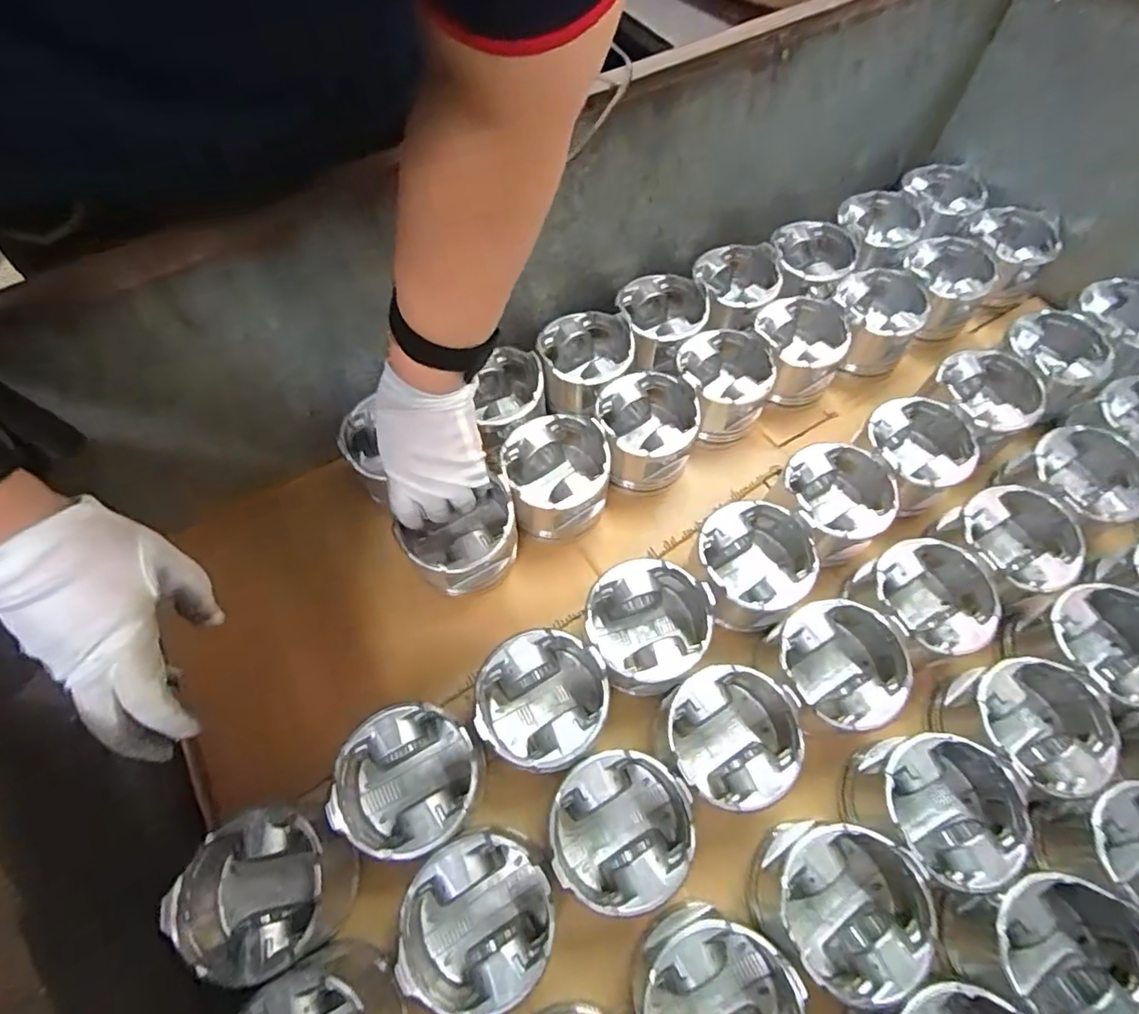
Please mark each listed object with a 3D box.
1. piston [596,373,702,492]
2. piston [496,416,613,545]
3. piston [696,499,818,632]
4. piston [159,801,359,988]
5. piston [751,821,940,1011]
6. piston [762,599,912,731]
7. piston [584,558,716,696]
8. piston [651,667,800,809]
[{"bbox_3d":[0.076,-0.074,0.585,0.093,0.098,0.093,0,63,0],"label":"piston"},{"bbox_3d":[-0.012,-0.029,0.553,0.094,0.092,0.096,0,63,0],"label":"piston"},{"bbox_3d":[0.159,0.051,0.511,0.094,0.075,0.099,0,63,0],"label":"piston"},{"bbox_3d":[-0.212,0.267,0.407,0.109,0.074,0.096,-7,63,-3],"label":"piston"},{"bbox_3d":[0.189,0.284,0.417,0.108,0.085,0.100,22,66,11],"label":"piston"},{"bbox_3d":[0.217,0.129,0.472,0.098,0.070,0.094,0,63,0],"label":"piston"},{"bbox_3d":[0.064,0.103,0.489,0.097,0.086,0.098,0,63,0],"label":"piston"},{"bbox_3d":[0.123,0.182,0.456,0.101,0.086,0.096,0,63,0],"label":"piston"}]

